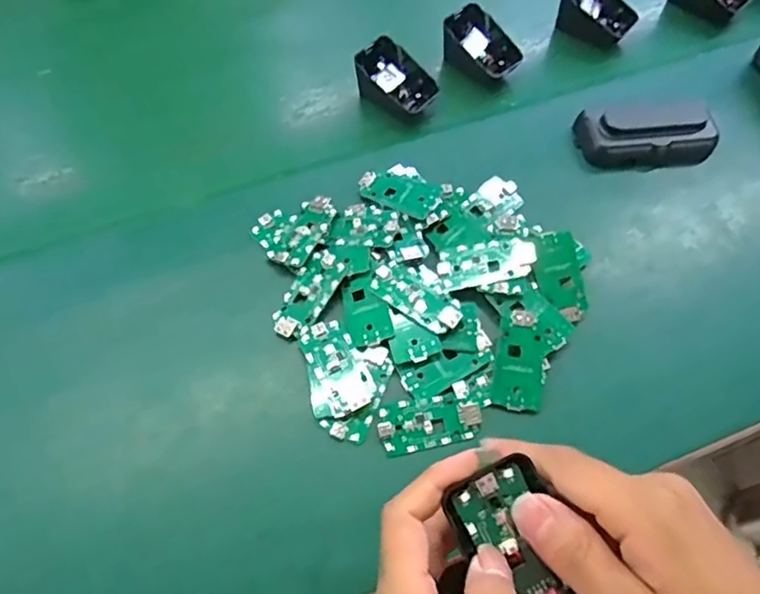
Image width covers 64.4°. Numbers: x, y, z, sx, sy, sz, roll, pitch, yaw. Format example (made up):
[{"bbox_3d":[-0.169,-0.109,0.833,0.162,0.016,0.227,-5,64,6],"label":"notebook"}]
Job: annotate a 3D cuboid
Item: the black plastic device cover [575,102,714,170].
[{"bbox_3d":[0.214,-0.129,0.477,0.104,0.026,0.051,-11,61,-6],"label":"black plastic device cover"}]

